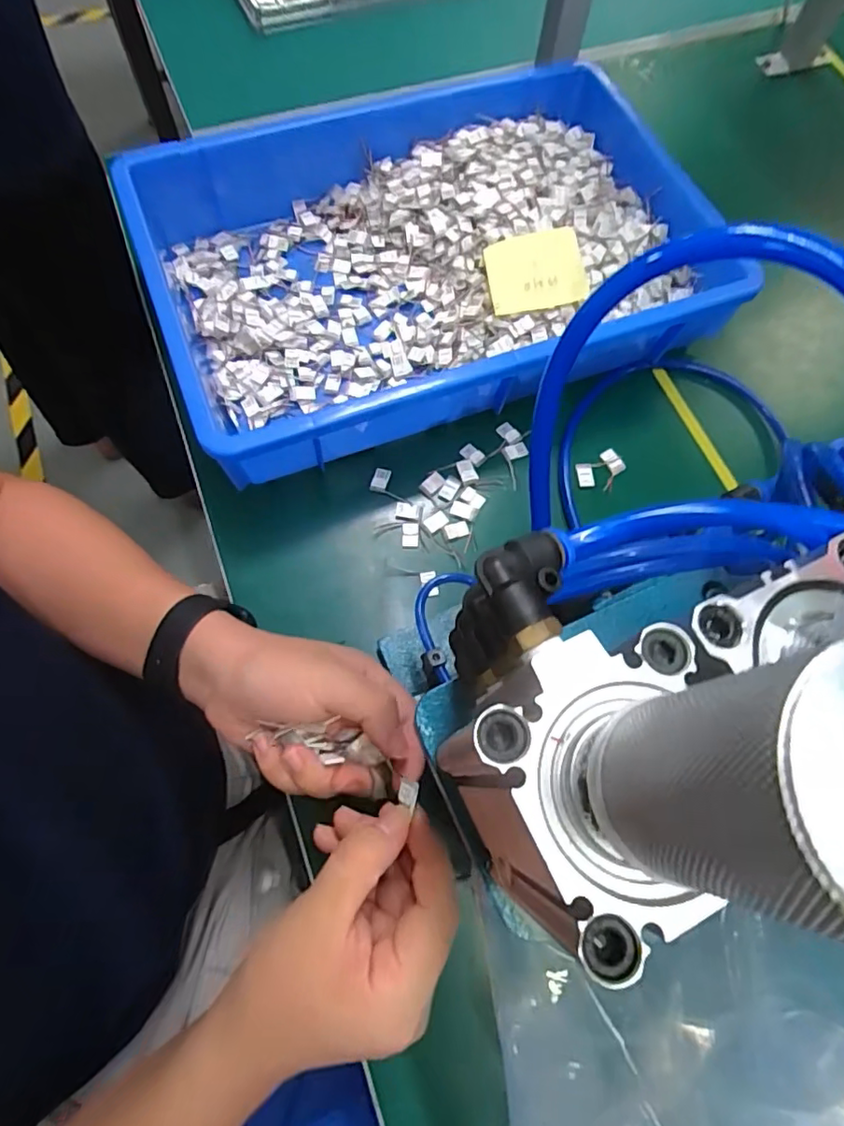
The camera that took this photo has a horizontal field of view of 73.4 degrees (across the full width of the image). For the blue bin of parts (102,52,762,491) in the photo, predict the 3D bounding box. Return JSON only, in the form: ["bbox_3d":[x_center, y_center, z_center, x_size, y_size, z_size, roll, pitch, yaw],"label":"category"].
[{"bbox_3d":[0.014,-0.258,0.475,0.420,0.077,0.310,-19,71,-9],"label":"blue bin of parts"}]

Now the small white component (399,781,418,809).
[{"bbox_3d":[-0.007,0.112,0.275,0.009,0.004,0.010,12,69,2],"label":"small white component"}]

